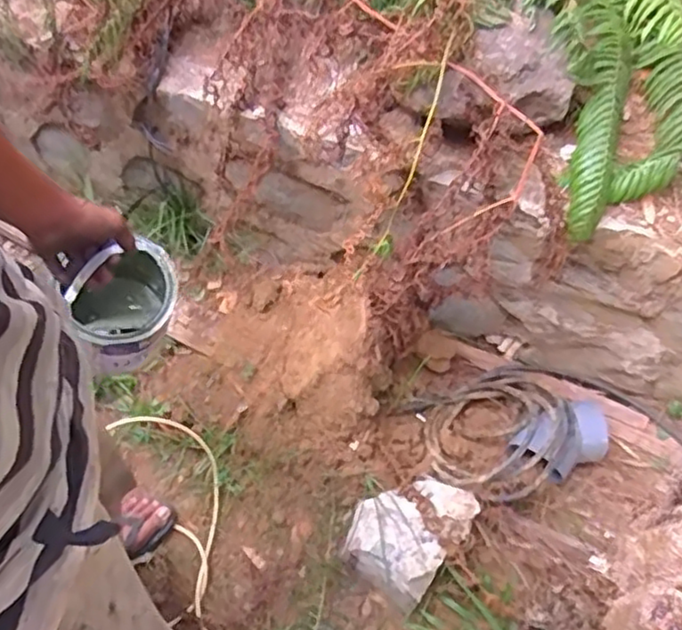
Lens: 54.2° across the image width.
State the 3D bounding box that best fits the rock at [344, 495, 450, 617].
[{"bbox_3d":[0.093,0.412,1.198,0.181,0.101,0.151,34,64,16],"label":"rock"}]

